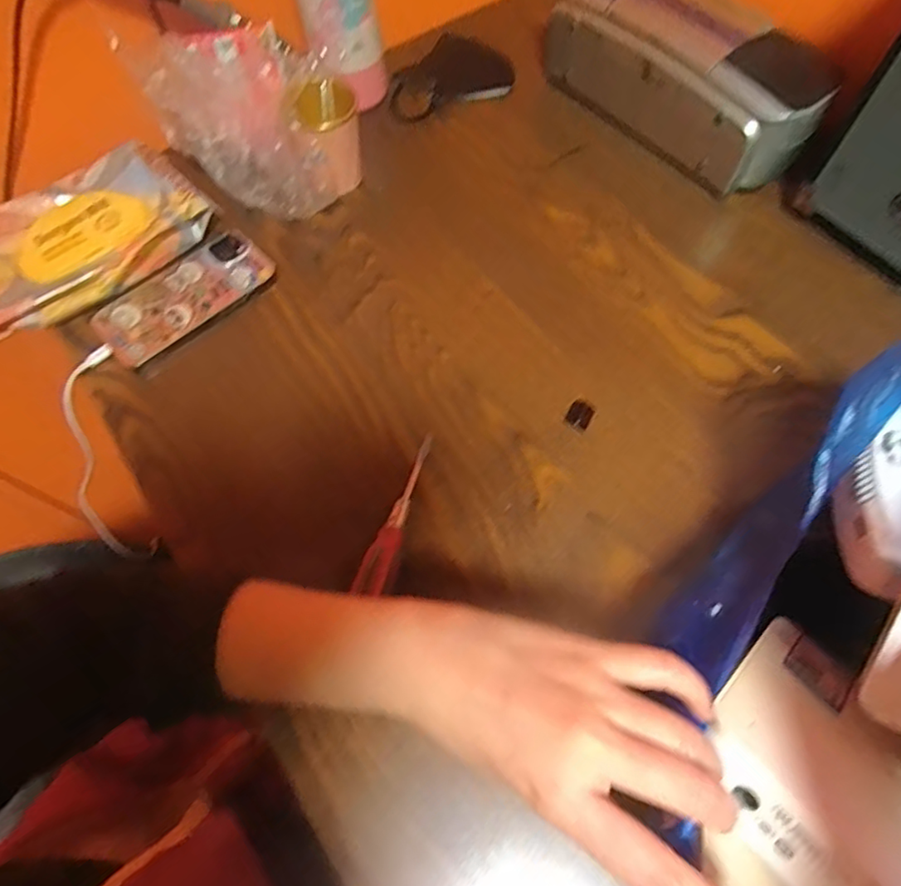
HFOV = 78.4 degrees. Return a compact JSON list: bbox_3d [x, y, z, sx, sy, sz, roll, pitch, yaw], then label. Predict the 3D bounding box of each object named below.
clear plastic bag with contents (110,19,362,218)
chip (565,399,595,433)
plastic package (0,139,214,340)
[{"bbox_3d":[-0.166,-0.295,0.505,0.154,0.125,0.135,33,69,16],"label":"clear plastic bag with contents"},{"bbox_3d":[0.098,-0.021,0.415,0.018,0.004,0.023,27,68,14],"label":"chip"},{"bbox_3d":[-0.327,-0.181,0.489,0.211,0.042,0.132,-33,67,-13],"label":"plastic package"}]

